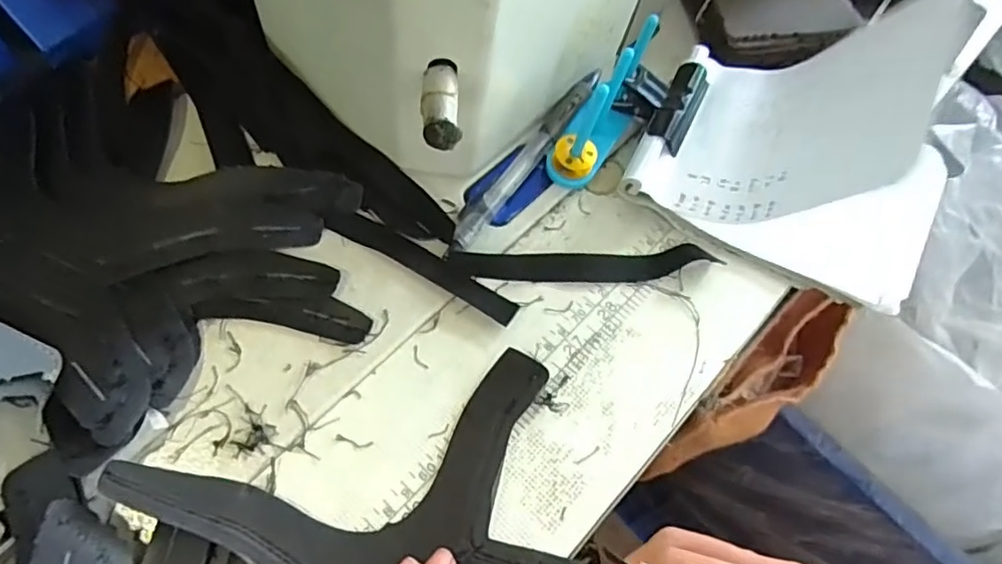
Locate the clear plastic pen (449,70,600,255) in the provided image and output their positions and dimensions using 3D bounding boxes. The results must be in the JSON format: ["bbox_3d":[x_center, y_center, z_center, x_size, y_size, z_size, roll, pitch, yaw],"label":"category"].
[{"bbox_3d":[0.014,-0.065,0.320,0.013,0.016,0.129,33,65,15],"label":"clear plastic pen"}]

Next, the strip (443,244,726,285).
[{"bbox_3d":[0.041,-0.009,0.300,0.128,0.008,0.017,-3,62,-4],"label":"strip"}]

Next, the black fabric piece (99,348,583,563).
[{"bbox_3d":[-0.043,0.102,0.229,0.162,0.024,0.121,-19,64,-12],"label":"black fabric piece"}]

